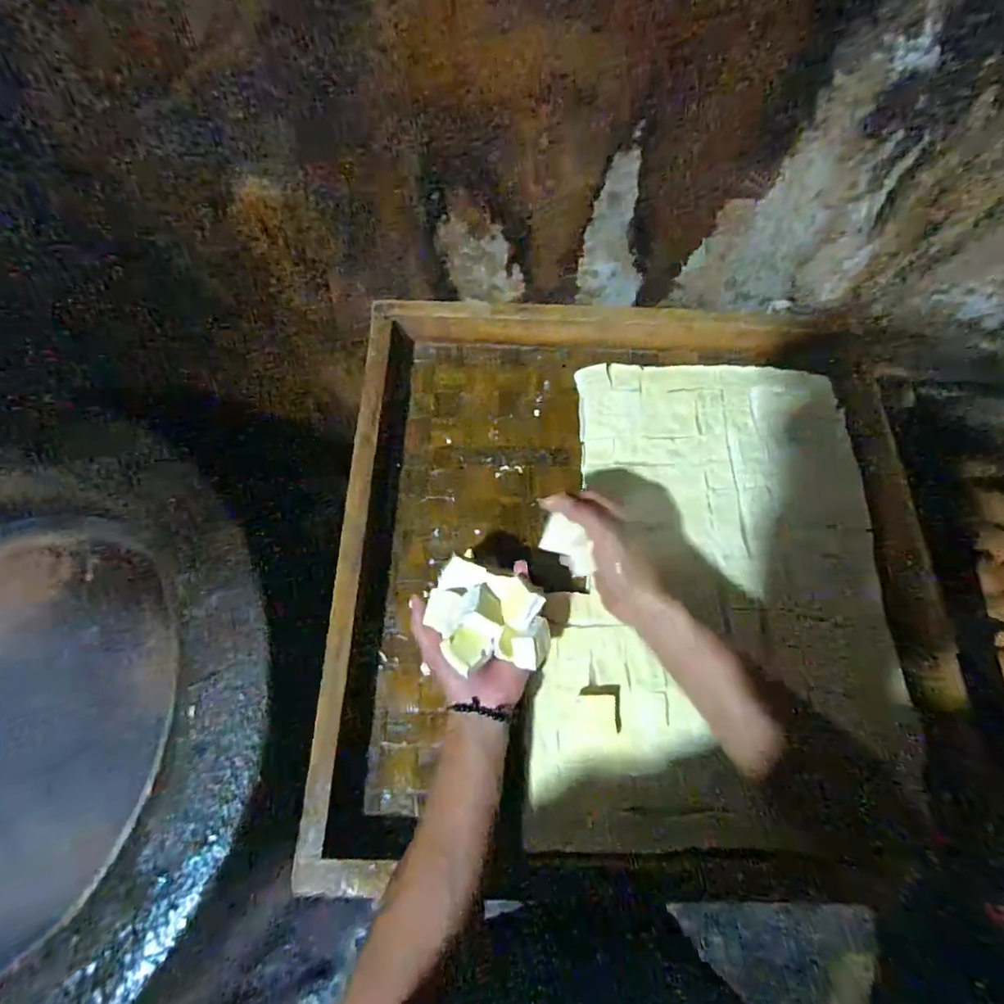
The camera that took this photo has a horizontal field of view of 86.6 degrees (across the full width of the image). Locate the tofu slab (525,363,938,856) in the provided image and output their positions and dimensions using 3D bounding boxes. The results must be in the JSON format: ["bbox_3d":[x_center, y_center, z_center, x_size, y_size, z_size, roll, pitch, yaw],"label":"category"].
[{"bbox_3d":[0.225,0.074,0.565,0.369,0.022,0.513,3,69,1],"label":"tofu slab"}]

